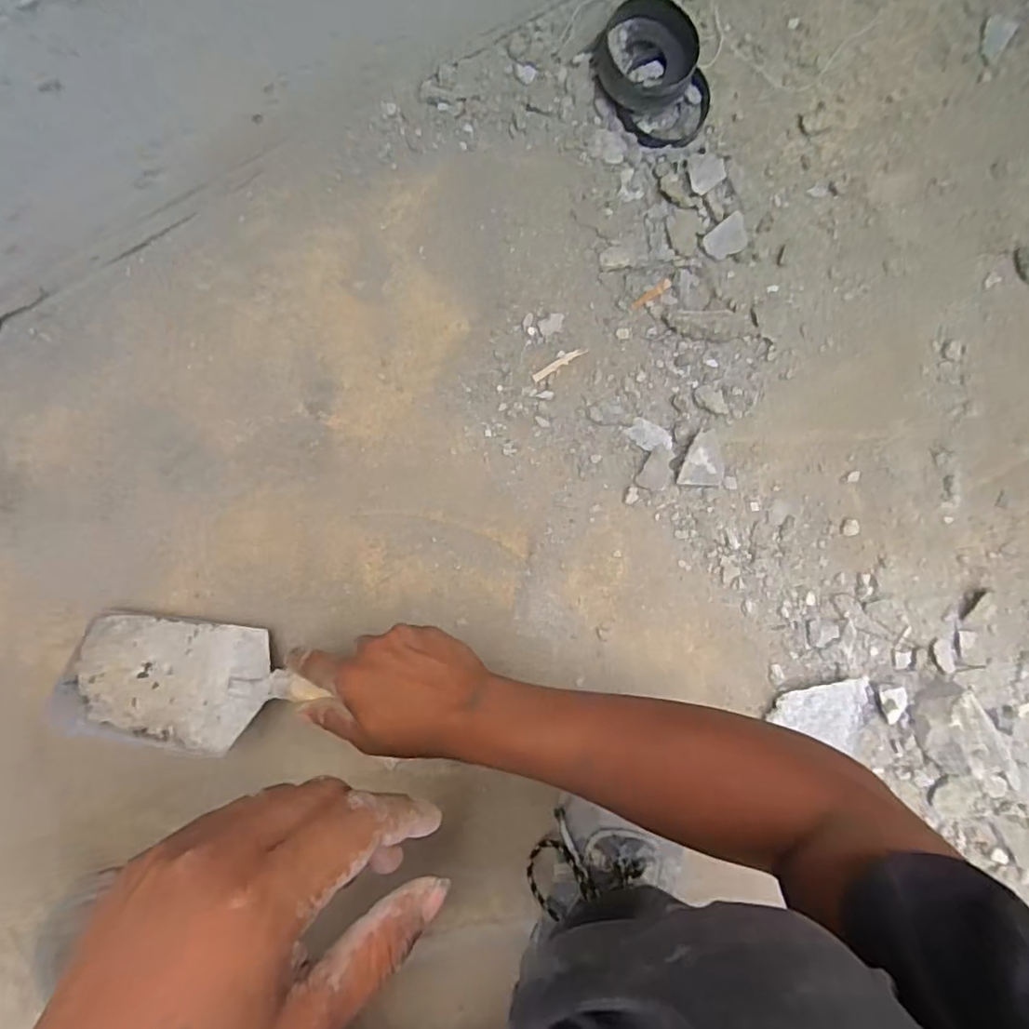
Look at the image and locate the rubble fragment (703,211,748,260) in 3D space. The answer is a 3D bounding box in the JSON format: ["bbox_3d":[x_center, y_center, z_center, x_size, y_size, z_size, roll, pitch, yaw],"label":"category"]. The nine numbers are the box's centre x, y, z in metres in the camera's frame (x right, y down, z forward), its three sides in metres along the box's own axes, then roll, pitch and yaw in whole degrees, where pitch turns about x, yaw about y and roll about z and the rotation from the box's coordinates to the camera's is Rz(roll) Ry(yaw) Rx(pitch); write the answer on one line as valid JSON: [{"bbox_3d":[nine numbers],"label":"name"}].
[{"bbox_3d":[0.196,-0.252,0.542,0.043,0.010,0.031,-41,94,-7],"label":"rubble fragment"}]

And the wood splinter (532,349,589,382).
[{"bbox_3d":[0.041,-0.134,0.525,0.055,0.004,0.008,-32,93,-8],"label":"wood splinter"}]

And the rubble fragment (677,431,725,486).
[{"bbox_3d":[0.167,-0.051,0.529,0.046,0.018,0.049,0,88,-8],"label":"rubble fragment"}]

